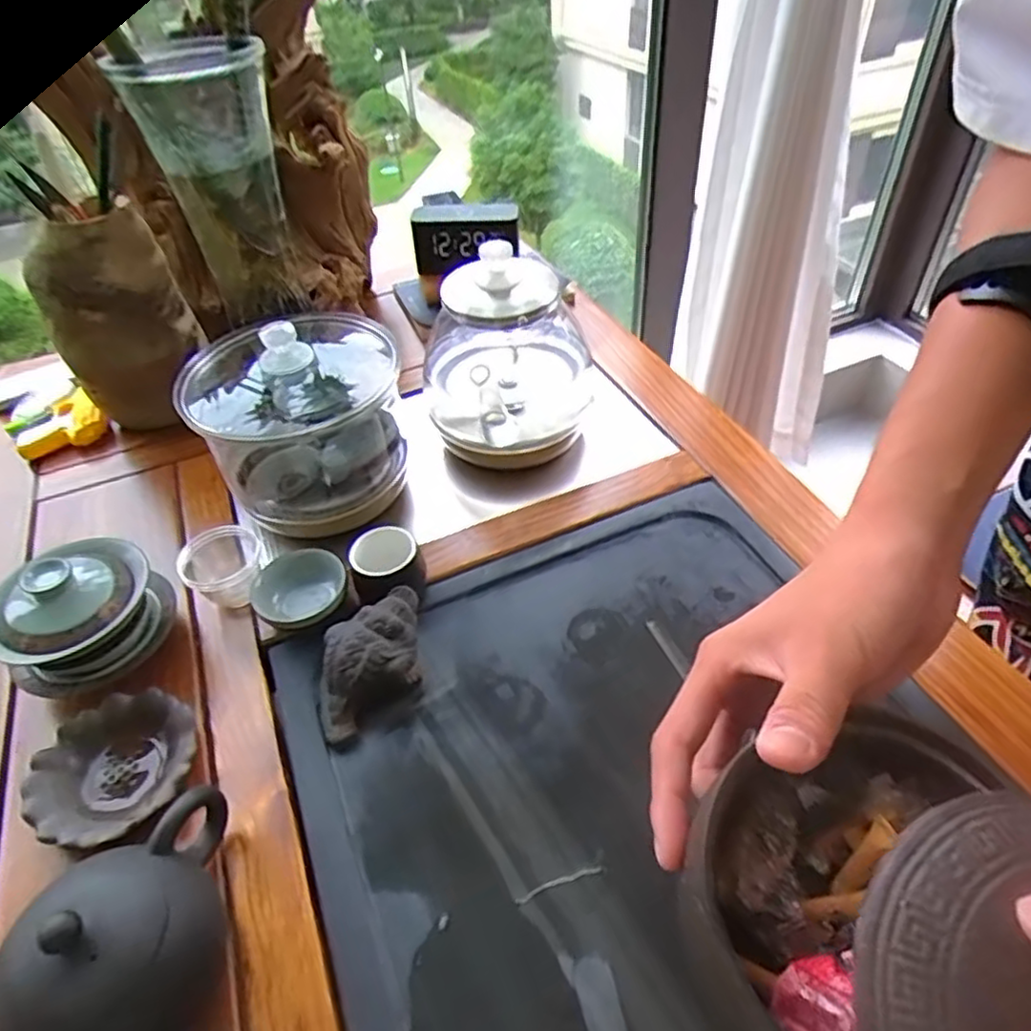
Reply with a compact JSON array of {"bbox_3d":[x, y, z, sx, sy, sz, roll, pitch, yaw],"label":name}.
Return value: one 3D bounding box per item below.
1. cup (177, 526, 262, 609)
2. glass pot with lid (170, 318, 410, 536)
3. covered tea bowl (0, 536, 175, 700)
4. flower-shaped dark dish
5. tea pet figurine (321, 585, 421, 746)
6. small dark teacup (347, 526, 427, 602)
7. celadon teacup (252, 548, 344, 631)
[{"bbox_3d":[-0.207,0.040,0.487,0.054,0.038,0.053,-2,45,2],"label":"cup"},{"bbox_3d":[-0.168,-0.076,0.529,0.150,0.143,0.140,-2,45,2],"label":"glass pot with lid"},{"bbox_3d":[-0.280,0.061,0.439,0.089,0.075,0.088,-21,47,-17],"label":"covered tea bowl"},{"bbox_3d":[-0.234,0.148,0.399,0.088,0.017,0.087,-2,43,2],"label":"flower-shaped dark dish"},{"bbox_3d":[-0.092,0.092,0.434,0.082,0.043,0.057,-26,49,-20],"label":"tea pet figurine"},{"bbox_3d":[-0.090,0.039,0.483,0.050,0.042,0.047,-14,46,-10],"label":"small dark teacup"},{"bbox_3d":[-0.148,0.057,0.474,0.061,0.028,0.062,-21,46,-18],"label":"celadon teacup"}]

